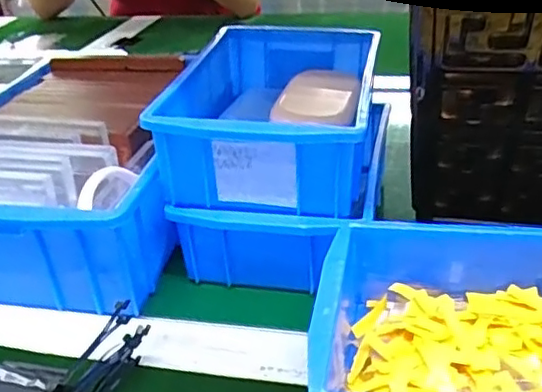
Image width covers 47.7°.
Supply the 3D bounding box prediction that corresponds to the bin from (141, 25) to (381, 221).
[{"bbox_3d":[0.005,-0.063,0.435,0.120,0.061,0.195,2,31,11],"label":"bin"}]

